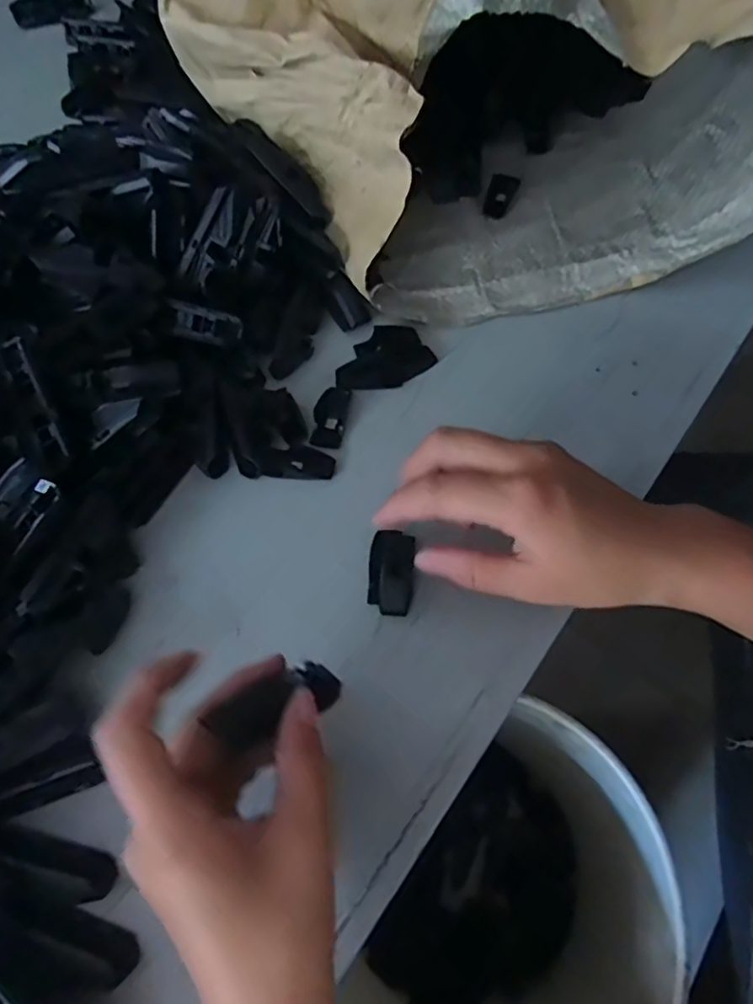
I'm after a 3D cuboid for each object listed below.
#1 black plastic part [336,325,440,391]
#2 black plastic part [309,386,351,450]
[{"bbox_3d":[0.004,-0.090,0.386,0.060,0.011,0.039,-35,67,-11],"label":"black plastic part"},{"bbox_3d":[-0.028,-0.053,0.373,0.019,0.004,0.043,5,65,7],"label":"black plastic part"}]

